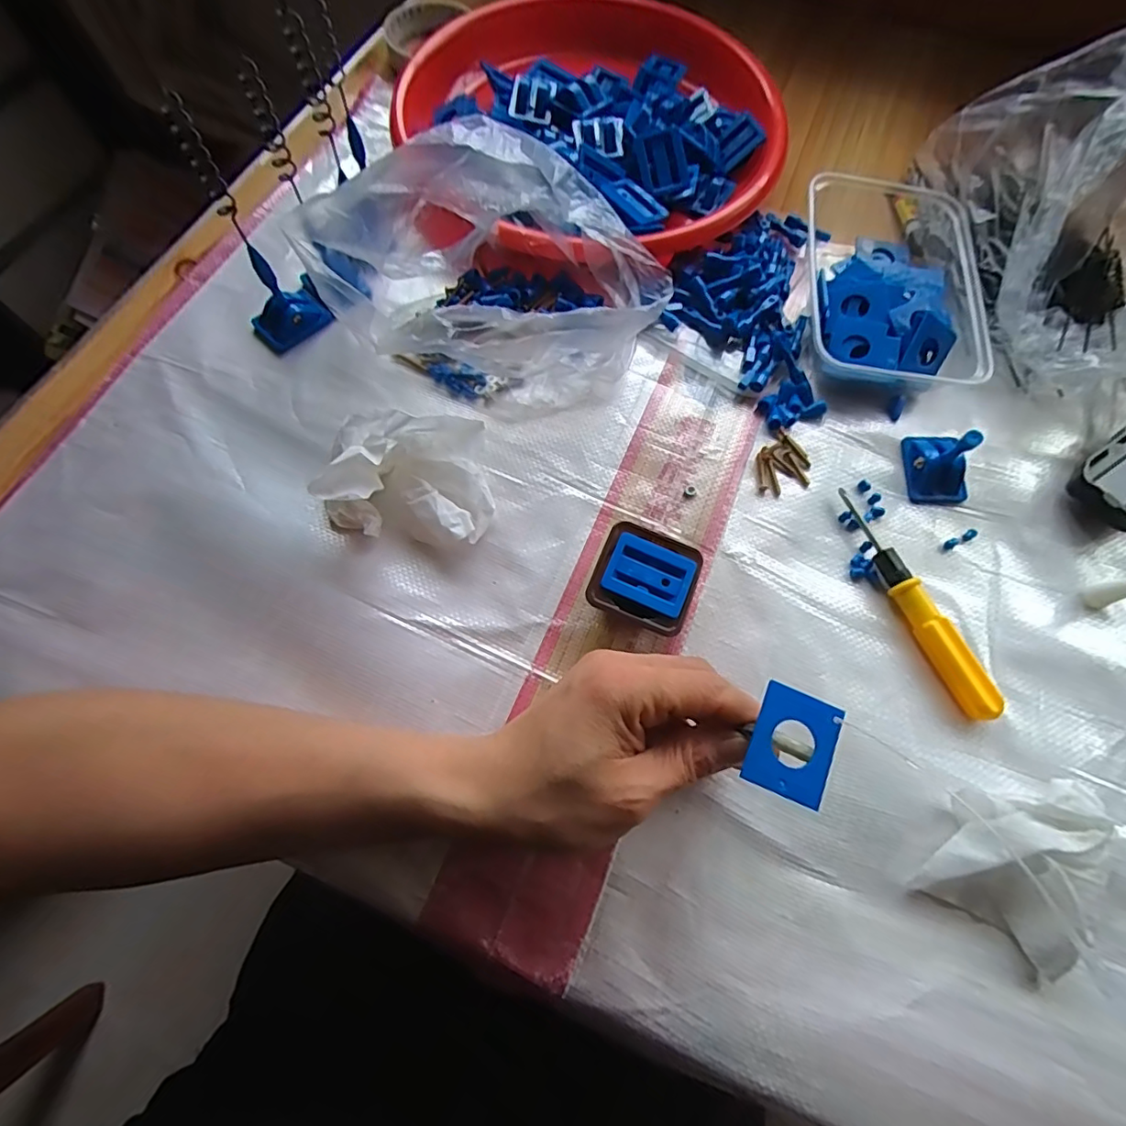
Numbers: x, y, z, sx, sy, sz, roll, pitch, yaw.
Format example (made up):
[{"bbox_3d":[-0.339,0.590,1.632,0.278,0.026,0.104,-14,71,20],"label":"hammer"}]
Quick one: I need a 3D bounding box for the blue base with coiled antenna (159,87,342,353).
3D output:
[{"bbox_3d":[-0.184,-0.190,0.321,0.047,0.152,0.041,-34,73,-14],"label":"blue base with coiled antenna"}]

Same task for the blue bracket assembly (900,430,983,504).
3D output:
[{"bbox_3d":[0.235,-0.066,0.336,0.032,0.043,0.044,1,68,-1],"label":"blue bracket assembly"}]

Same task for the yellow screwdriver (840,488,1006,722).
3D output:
[{"bbox_3d":[0.199,0.020,0.317,0.015,0.017,0.141,-19,70,-8],"label":"yellow screwdriver"}]

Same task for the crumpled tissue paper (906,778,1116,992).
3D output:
[{"bbox_3d":[0.218,0.140,0.262,0.065,0.029,0.080,35,72,12],"label":"crumpled tissue paper"}]

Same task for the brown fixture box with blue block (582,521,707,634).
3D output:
[{"bbox_3d":[0.045,0.011,0.312,0.054,0.028,0.053,21,69,7],"label":"brown fixture box with blue block"}]

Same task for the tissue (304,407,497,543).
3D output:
[{"bbox_3d":[-0.089,-0.050,0.321,0.094,0.046,0.068,4,68,0],"label":"tissue"}]

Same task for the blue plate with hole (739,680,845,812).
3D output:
[{"bbox_3d":[0.092,0.071,0.219,0.031,0.004,0.040,22,69,7],"label":"blue plate with hole"}]

